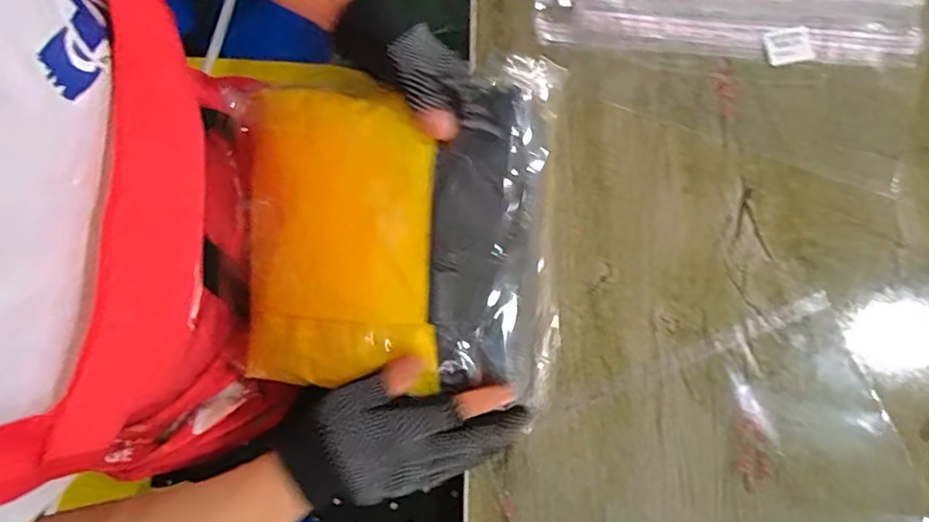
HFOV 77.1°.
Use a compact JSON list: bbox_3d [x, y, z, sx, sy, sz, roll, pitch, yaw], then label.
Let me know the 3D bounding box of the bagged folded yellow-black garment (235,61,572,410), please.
[{"bbox_3d":[-0.059,-0.020,0.416,0.237,0.034,0.224,4,91,18],"label":"bagged folded yellow-black garment"}]

